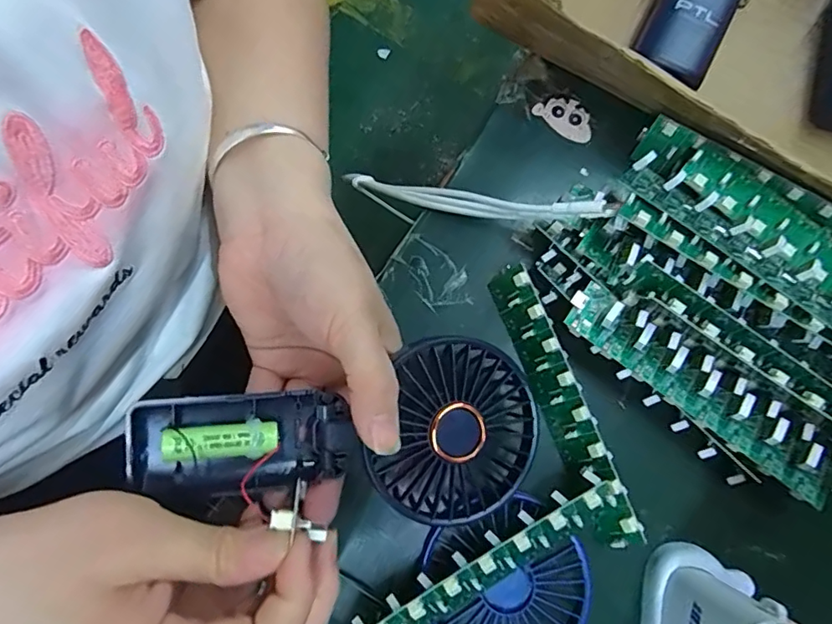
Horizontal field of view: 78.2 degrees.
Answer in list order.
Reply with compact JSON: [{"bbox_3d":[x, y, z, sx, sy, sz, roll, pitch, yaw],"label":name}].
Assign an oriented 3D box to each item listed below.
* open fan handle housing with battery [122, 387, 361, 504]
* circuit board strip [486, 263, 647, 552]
[{"bbox_3d":[-0.079,0.062,0.237,0.094,0.018,0.046,2,78,-18],"label":"open fan handle housing with battery"},{"bbox_3d":[0.079,0.050,0.278,0.021,0.020,0.155,-20,80,-3],"label":"circuit board strip"}]

